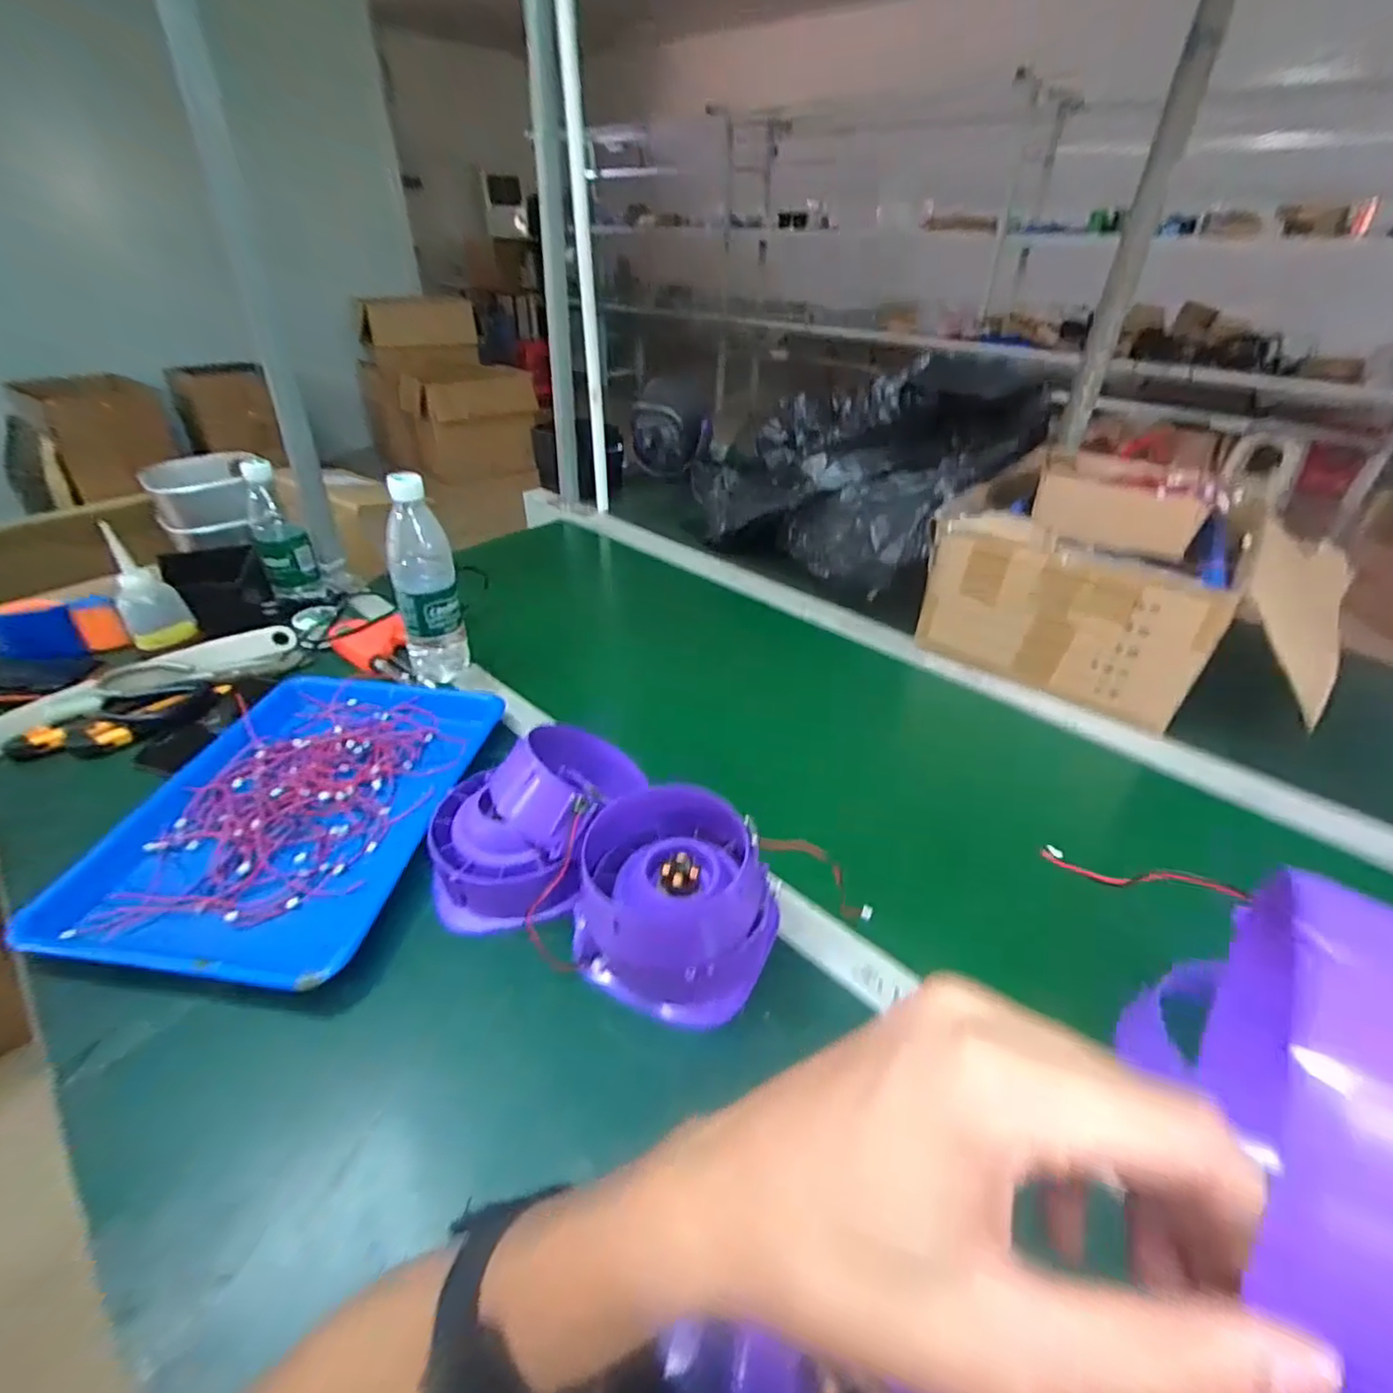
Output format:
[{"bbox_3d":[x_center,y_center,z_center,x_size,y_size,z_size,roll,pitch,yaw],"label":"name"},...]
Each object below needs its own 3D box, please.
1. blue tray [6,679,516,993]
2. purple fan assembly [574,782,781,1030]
[{"bbox_3d":[-0.346,0.093,0.585,0.241,0.034,0.345,6,36,6],"label":"blue tray"},{"bbox_3d":[-0.012,0.144,0.479,0.143,0.114,0.145,1,36,-1],"label":"purple fan assembly"}]

